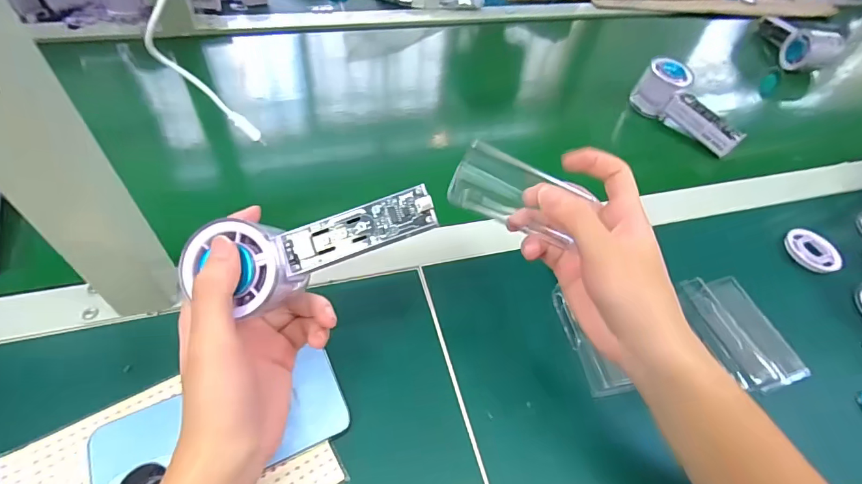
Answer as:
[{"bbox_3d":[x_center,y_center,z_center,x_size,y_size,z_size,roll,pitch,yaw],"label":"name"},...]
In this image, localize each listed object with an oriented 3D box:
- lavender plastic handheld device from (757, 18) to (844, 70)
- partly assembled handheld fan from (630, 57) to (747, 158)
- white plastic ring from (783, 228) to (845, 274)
[{"bbox_3d":[0.595,-0.334,0.726,0.045,0.061,0.155,0,43,-3],"label":"lavender plastic handheld device"},{"bbox_3d":[0.331,-0.169,0.573,0.048,0.069,0.147,-17,56,-19],"label":"partly assembled handheld fan"},{"bbox_3d":[0.404,0.009,0.468,0.049,0.008,0.054,-28,62,-24],"label":"white plastic ring"}]

